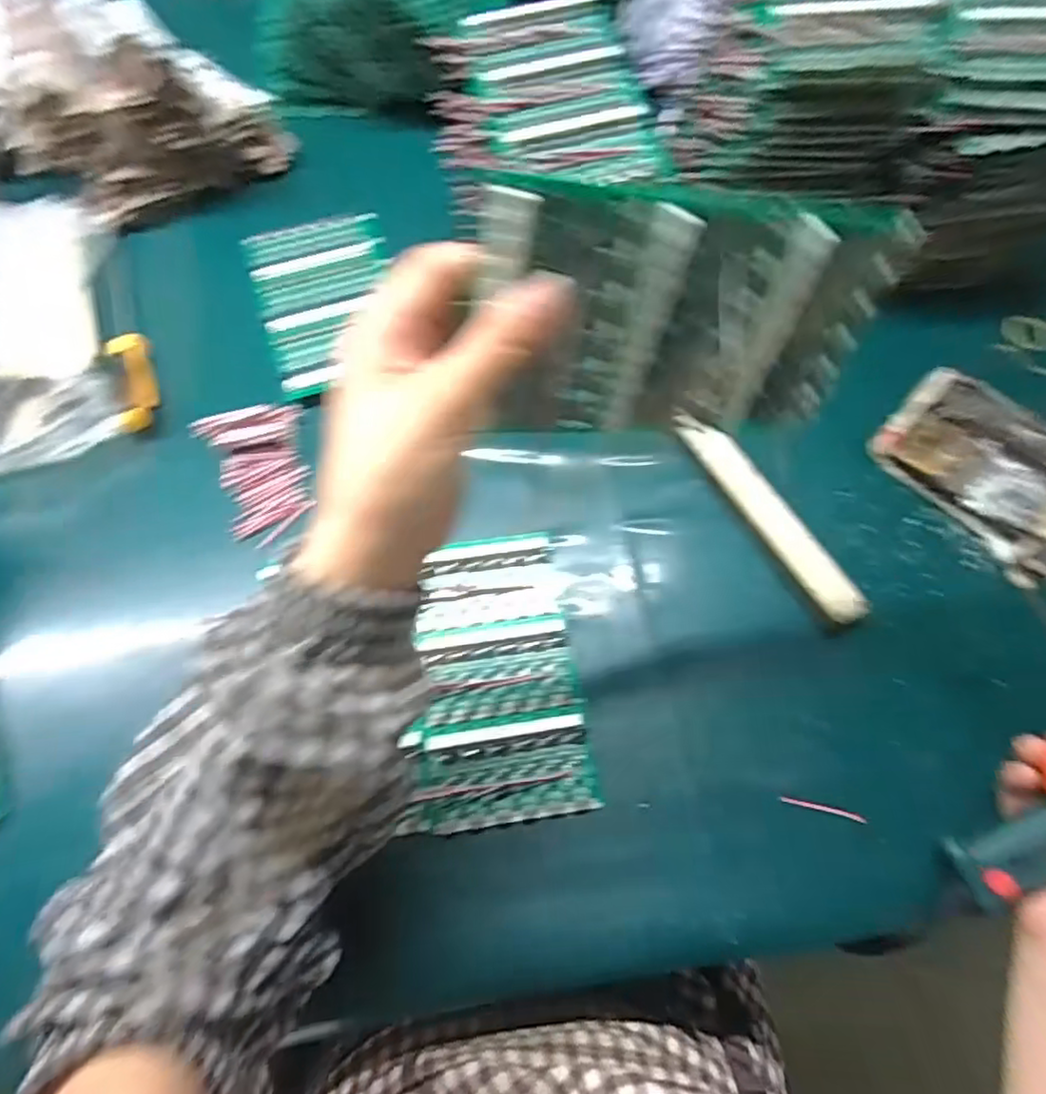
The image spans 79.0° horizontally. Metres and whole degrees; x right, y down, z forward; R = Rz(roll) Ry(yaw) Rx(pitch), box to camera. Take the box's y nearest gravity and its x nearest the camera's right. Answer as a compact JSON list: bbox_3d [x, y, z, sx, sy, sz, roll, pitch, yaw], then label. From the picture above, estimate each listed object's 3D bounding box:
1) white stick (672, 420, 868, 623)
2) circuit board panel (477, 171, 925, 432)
[{"bbox_3d":[0.180,-0.021,0.466,0.032,0.023,0.179,-28,69,-15],"label":"white stick"},{"bbox_3d":[0.071,-0.093,0.272,0.189,0.102,0.008,-5,47,-18],"label":"circuit board panel"}]

